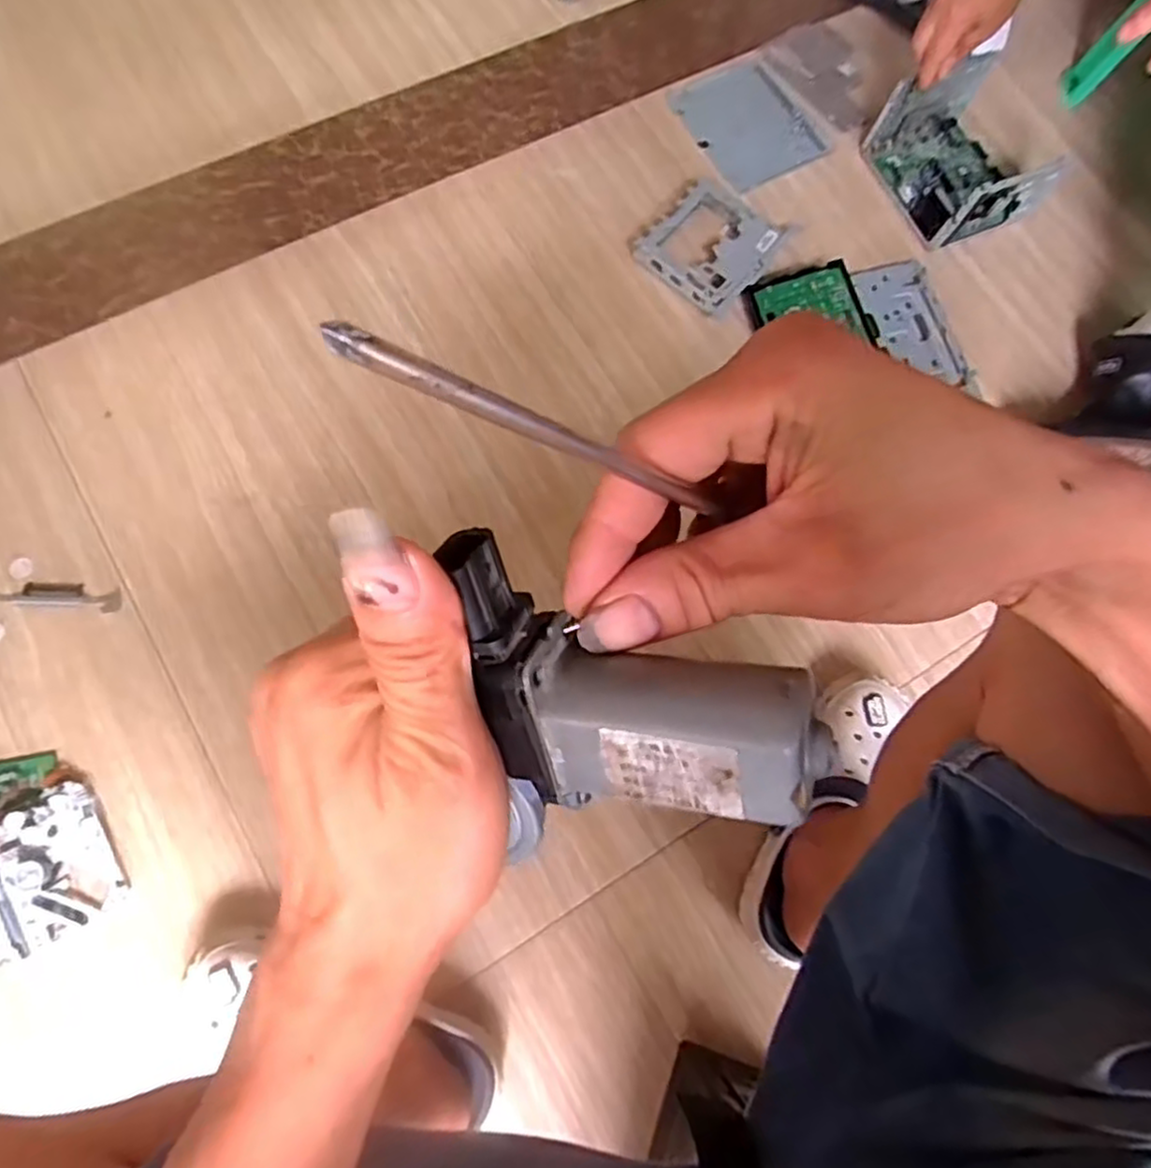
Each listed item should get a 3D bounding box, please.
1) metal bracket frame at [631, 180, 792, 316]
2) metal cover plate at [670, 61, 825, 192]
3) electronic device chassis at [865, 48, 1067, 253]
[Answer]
[{"bbox_3d":[0.160,-0.402,0.855,0.131,0.022,0.145,39,77,8],"label":"metal bracket frame"},{"bbox_3d":[0.223,-0.596,0.929,0.143,0.009,0.180,-29,78,-9],"label":"metal cover plate"},{"bbox_3d":[0.463,-0.519,0.867,0.152,0.087,0.191,-24,77,-8],"label":"electronic device chassis"}]

